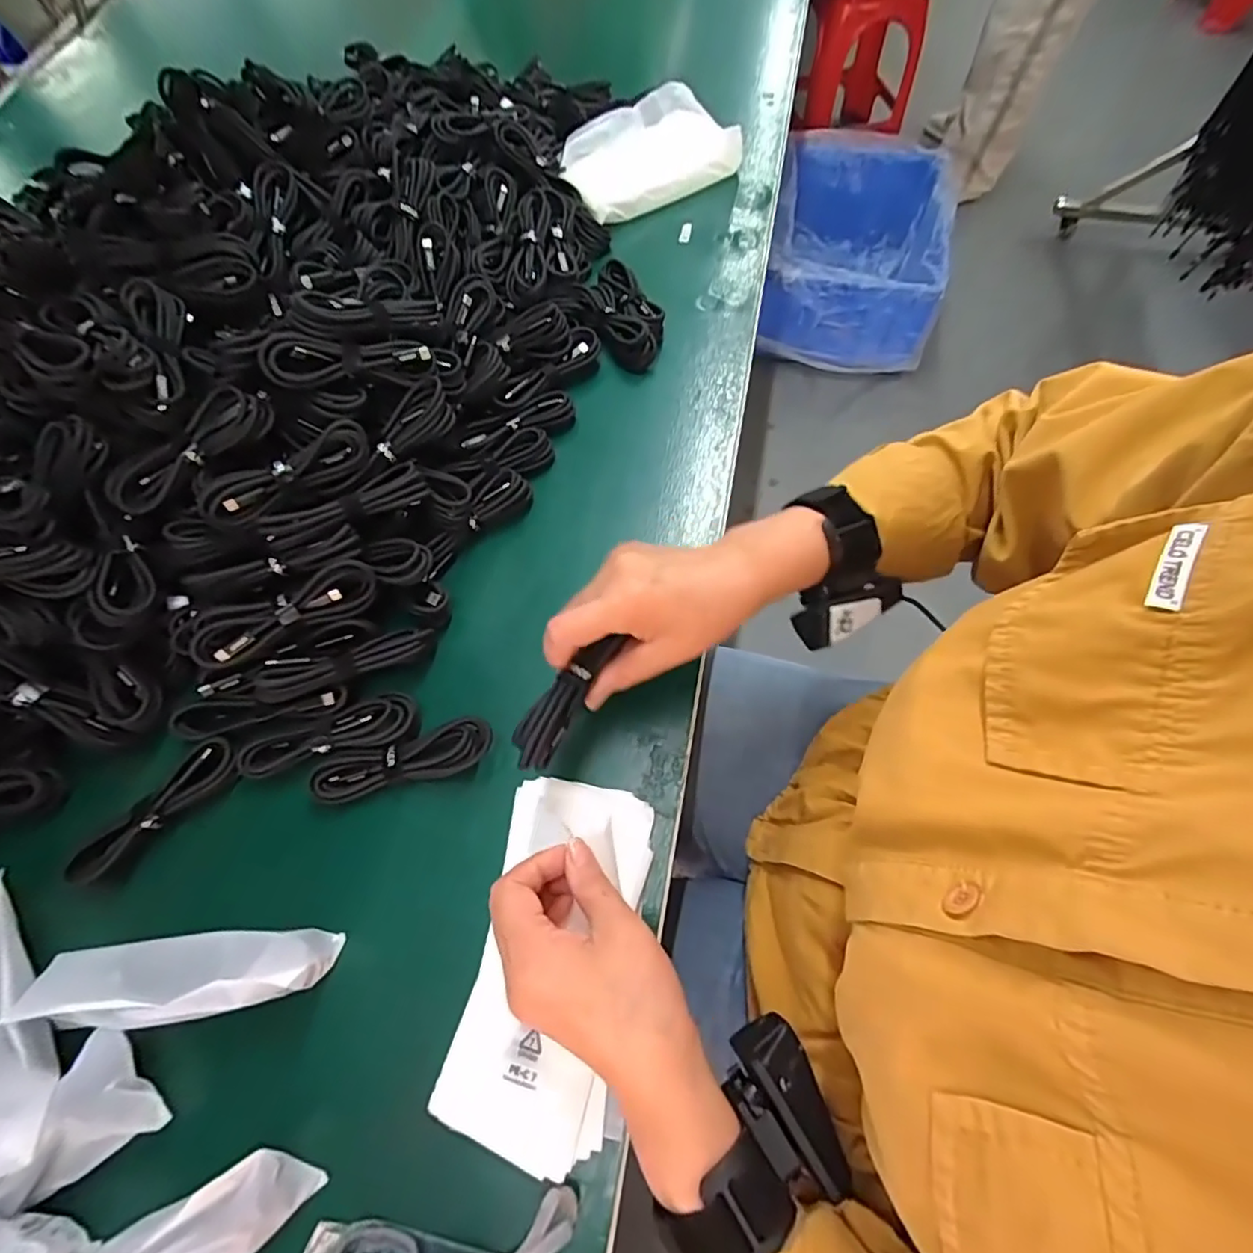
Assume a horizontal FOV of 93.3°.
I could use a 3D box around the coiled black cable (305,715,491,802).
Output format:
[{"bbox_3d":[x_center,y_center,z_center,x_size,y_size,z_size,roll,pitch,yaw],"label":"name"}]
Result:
[{"bbox_3d":[-0.143,0.087,0.377,0.113,0.013,0.030,-15,65,-5],"label":"coiled black cable"}]

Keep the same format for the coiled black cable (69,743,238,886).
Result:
[{"bbox_3d":[-0.292,0.115,0.370,0.102,0.017,0.025,-42,71,-16],"label":"coiled black cable"}]

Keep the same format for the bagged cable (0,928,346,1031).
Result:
[{"bbox_3d":[-0.244,0.191,0.323,0.150,0.043,0.041,-6,65,-1],"label":"bagged cable"}]

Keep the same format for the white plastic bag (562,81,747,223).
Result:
[{"bbox_3d":[0.025,-0.503,0.626,0.179,0.057,0.124,-22,66,-8],"label":"white plastic bag"}]

